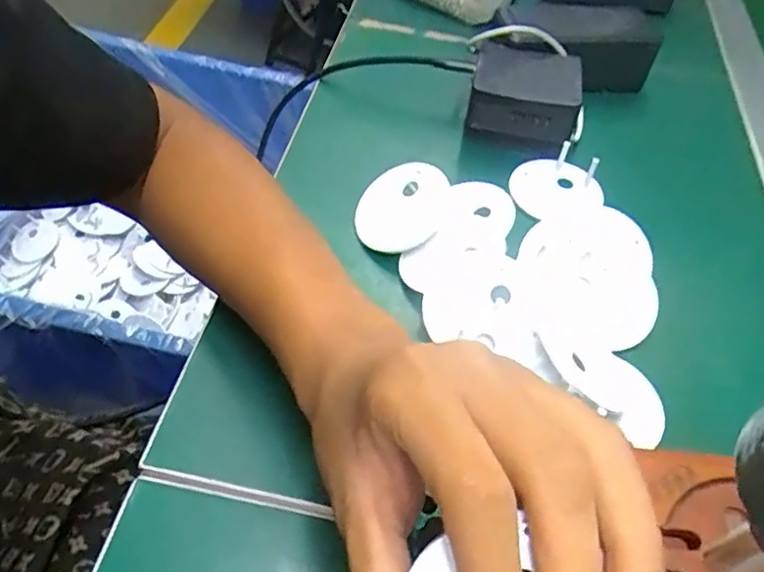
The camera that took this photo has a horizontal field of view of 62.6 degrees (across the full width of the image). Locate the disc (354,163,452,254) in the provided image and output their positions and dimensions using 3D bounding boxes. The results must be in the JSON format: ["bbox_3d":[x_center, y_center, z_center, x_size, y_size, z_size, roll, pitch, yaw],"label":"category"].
[{"bbox_3d":[0.013,-0.048,0.387,0.062,0.009,0.052,-26,88,12],"label":"disc"}]

